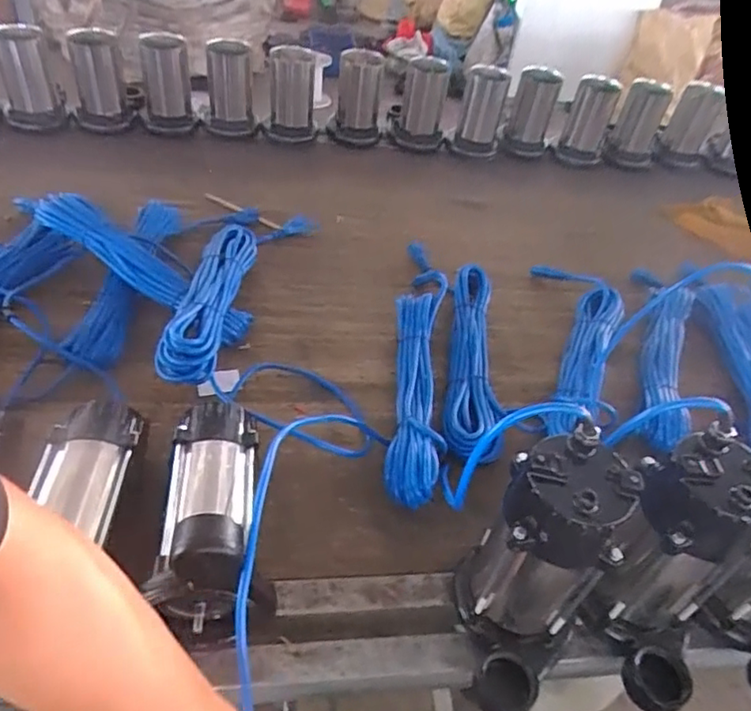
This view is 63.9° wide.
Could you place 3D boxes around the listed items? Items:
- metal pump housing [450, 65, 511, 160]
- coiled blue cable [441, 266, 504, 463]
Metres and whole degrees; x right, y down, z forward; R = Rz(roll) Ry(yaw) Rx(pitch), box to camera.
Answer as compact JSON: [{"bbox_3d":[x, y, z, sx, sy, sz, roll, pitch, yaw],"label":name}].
[{"bbox_3d":[0.230,-0.523,1.295,0.092,0.178,0.098,21,45,12],"label":"metal pump housing"},{"bbox_3d":[0.129,0.003,0.847,0.071,0.060,0.338,8,44,-1],"label":"coiled blue cable"}]

